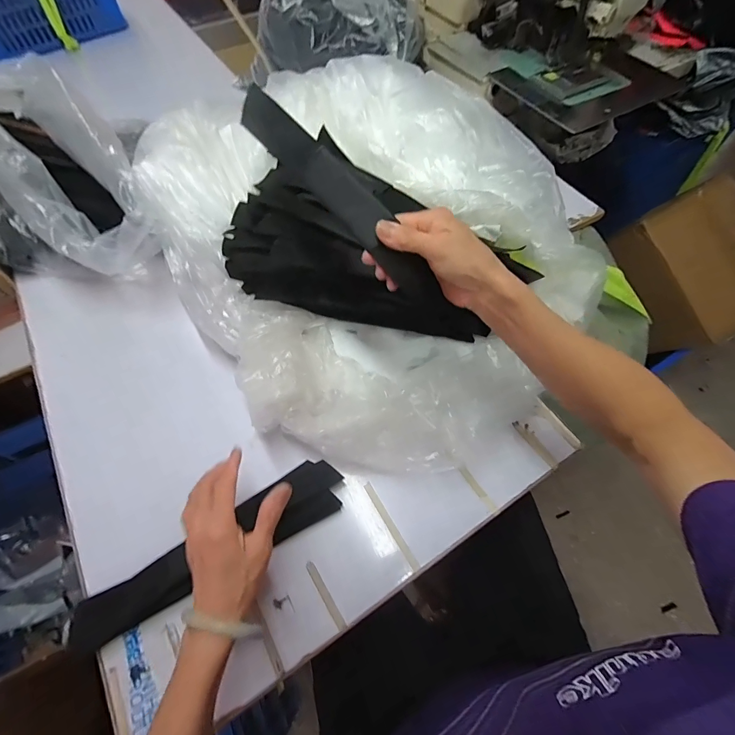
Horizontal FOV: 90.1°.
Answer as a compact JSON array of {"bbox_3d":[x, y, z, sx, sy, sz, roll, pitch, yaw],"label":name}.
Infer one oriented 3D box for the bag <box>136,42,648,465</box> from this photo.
[{"bbox_3d":[0.011,-0.204,0.561,0.579,0.157,0.672,-25,65,-13],"label":"bag"}]

